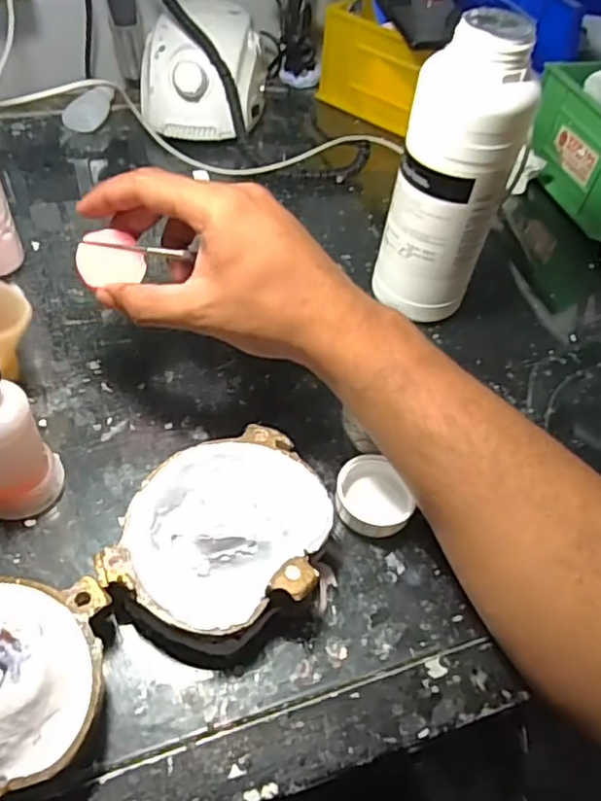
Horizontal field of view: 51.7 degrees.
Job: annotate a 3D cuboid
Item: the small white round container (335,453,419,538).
[{"bbox_3d":[0.043,0.053,0.352,0.045,0.017,0.051,30,55,17],"label":"small white round container"}]

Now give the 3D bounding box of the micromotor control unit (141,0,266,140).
[{"bbox_3d":[-0.088,-0.308,0.573,0.107,0.071,0.126,5,51,-2],"label":"micromotor control unit"}]

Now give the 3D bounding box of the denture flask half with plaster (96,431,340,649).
[{"bbox_3d":[-0.036,0.068,0.320,0.099,0.035,0.116,19,52,9],"label":"denture flask half with plaster"}]

